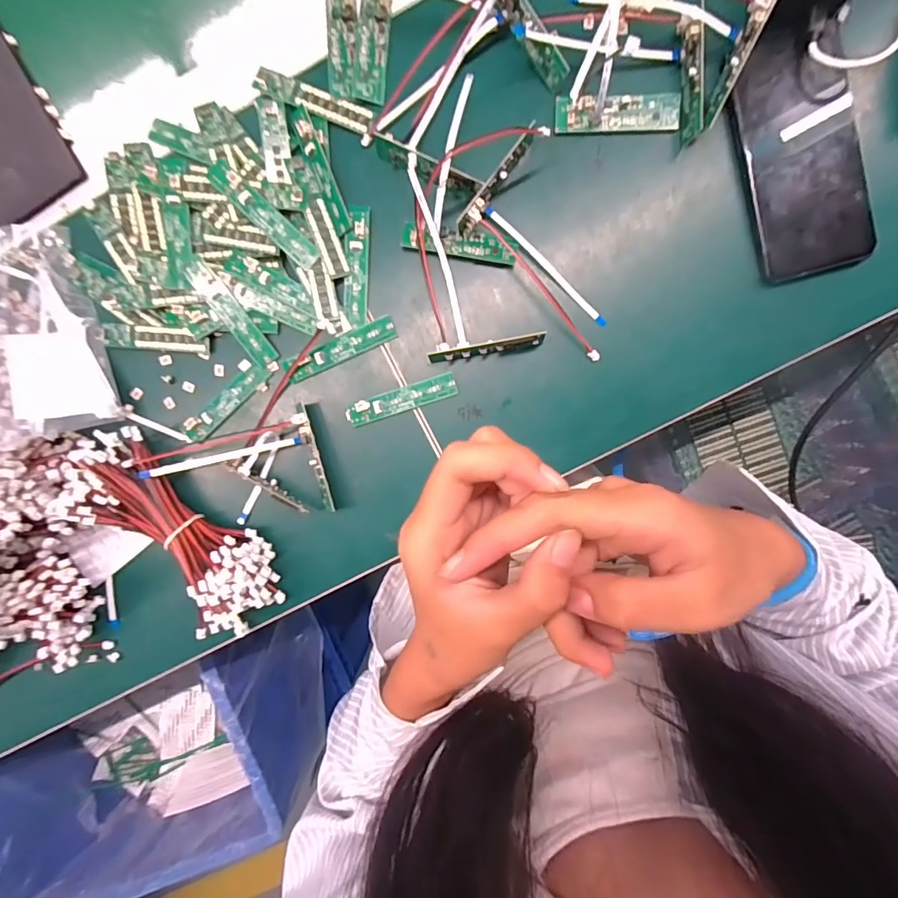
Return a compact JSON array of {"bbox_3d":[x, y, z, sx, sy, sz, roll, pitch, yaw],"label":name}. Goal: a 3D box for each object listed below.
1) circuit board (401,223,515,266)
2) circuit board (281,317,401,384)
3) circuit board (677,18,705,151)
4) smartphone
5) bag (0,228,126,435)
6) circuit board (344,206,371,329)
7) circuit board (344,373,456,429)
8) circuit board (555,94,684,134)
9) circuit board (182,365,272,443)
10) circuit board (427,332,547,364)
[{"bbox_3d":[0.007,-0.147,0.322,0.080,0.011,0.019,9,84,-2],"label":"circuit board"},{"bbox_3d":[-0.081,-0.074,0.336,0.086,0.008,0.017,-24,94,5],"label":"circuit board"},{"bbox_3d":[0.162,-0.247,0.300,0.012,0.019,0.070,-10,95,4],"label":"circuit board"},{"bbox_3d":[0.237,-0.197,0.304,0.070,0.010,0.154,-15,95,5],"label":"smartphone"},{"bbox_3d":[-0.312,-0.089,0.339,0.091,0.018,0.158,-16,87,-8],"label":"bag"},{"bbox_3d":[-0.067,-0.133,0.329,0.017,0.006,0.083,4,96,3],"label":"circuit board"},{"bbox_3d":[-0.036,-0.036,0.337,0.084,0.008,0.017,-17,95,5],"label":"circuit board"},{"bbox_3d":[0.117,-0.232,0.311,0.083,0.013,0.022,2,96,3],"label":"circuit board"},{"bbox_3d":[-0.169,-0.036,0.342,0.078,0.010,0.016,-41,92,6],"label":"circuit board"},{"bbox_3d":[0.026,-0.074,0.325,0.082,0.016,0.012,-8,95,4],"label":"circuit board"}]

